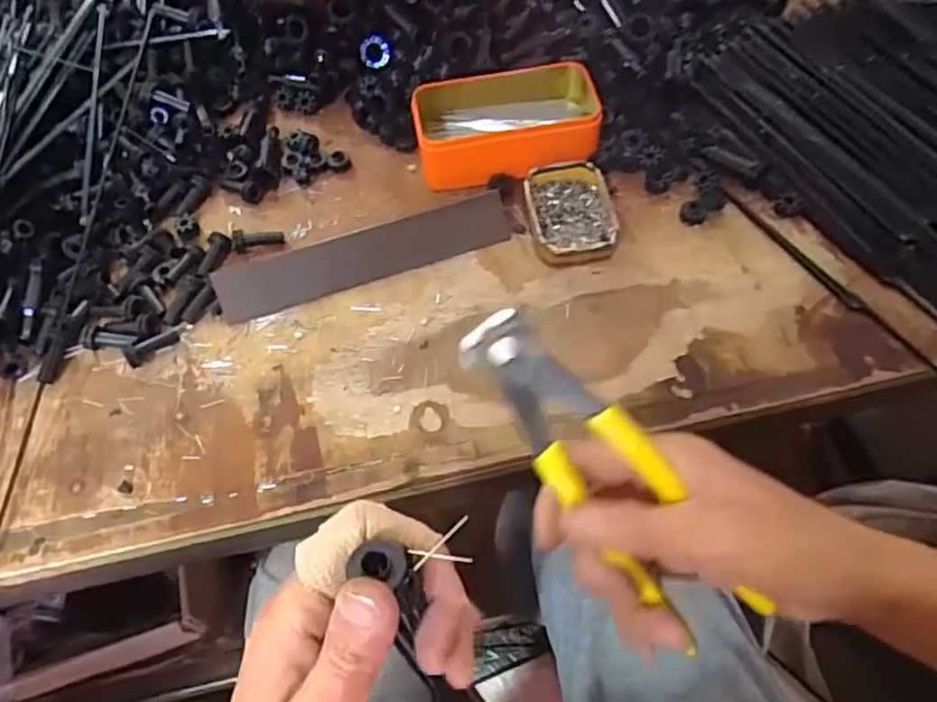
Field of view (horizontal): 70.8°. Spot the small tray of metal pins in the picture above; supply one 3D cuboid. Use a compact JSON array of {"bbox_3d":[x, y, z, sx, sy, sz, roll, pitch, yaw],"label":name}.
[{"bbox_3d":[0.078,-0.107,0.498,0.064,0.025,0.087,-2,59,1],"label":"small tray of metal pins"}]

